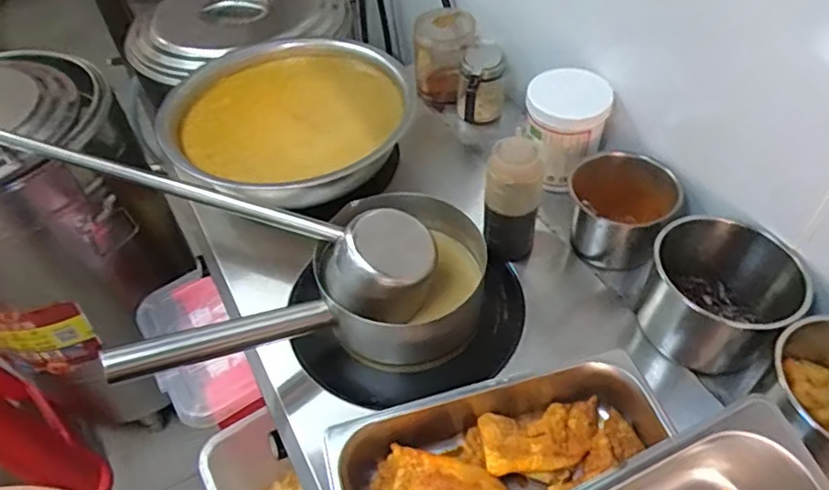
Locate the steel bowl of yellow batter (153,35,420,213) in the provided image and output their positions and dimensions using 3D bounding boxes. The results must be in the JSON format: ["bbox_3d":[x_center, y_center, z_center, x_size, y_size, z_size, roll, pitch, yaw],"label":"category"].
[{"bbox_3d":[-0.174,-0.177,0.857,0.319,0.096,0.311,-2,49,2],"label":"steel bowl of yellow batter"}]

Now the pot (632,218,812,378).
[{"bbox_3d":[0.346,0.058,0.691,0.122,0.138,0.154,-34,55,-23],"label":"pot"}]

